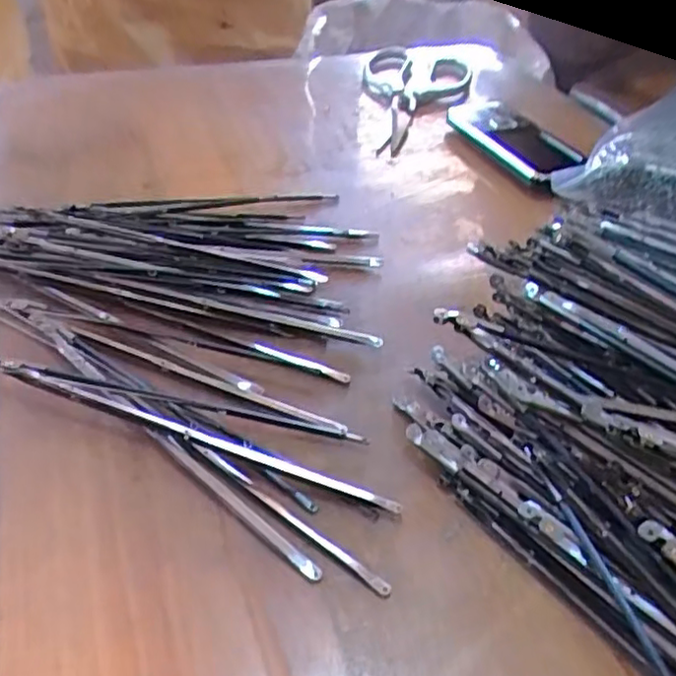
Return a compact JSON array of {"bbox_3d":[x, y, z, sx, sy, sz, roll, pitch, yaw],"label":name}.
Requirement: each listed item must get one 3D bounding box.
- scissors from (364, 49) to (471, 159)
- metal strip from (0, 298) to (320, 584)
[{"bbox_3d":[0.066,-0.211,0.575,0.092,0.014,0.215,8,41,5],"label":"scissors"},{"bbox_3d":[-0.086,0.032,0.289,0.213,0.010,0.007,32,49,29],"label":"metal strip"}]

